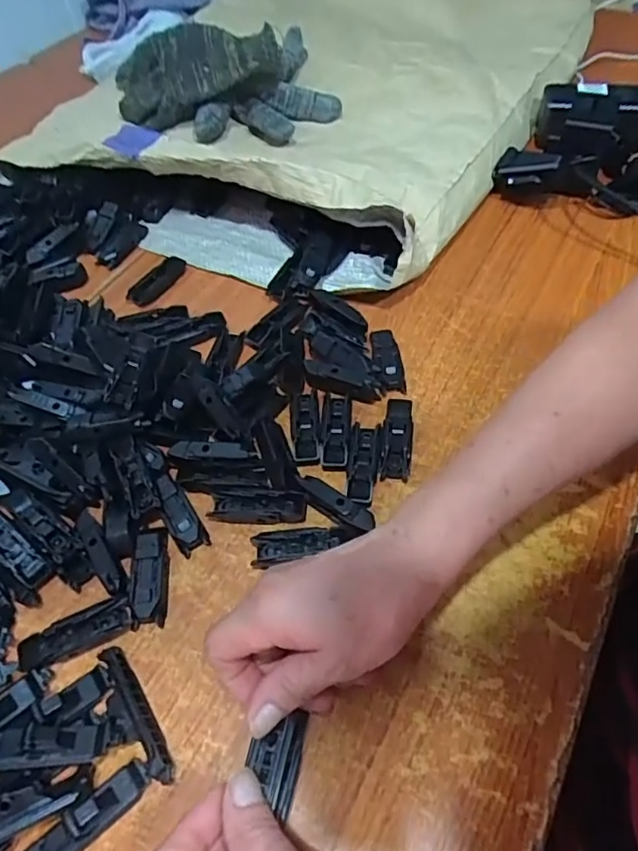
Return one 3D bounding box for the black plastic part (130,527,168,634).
[{"bbox_3d":[-0.111,0.097,0.369,0.022,0.009,0.067,-8,53,-2],"label":"black plastic part"}]

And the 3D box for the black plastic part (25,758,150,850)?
[{"bbox_3d":[-0.125,0.206,0.288,0.078,0.013,0.018,-35,59,-20],"label":"black plastic part"}]

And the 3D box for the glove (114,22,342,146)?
[{"bbox_3d":[-0.098,-0.367,0.601,0.222,0.081,0.130,-15,54,-6],"label":"glove"}]

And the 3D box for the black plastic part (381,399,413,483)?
[{"bbox_3d":[0.059,0.009,0.421,0.021,0.012,0.066,4,54,7],"label":"black plastic part"}]

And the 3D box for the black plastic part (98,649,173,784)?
[{"bbox_3d":[-0.104,0.162,0.319,0.012,0.011,0.082,-31,57,-18],"label":"black plastic part"}]

